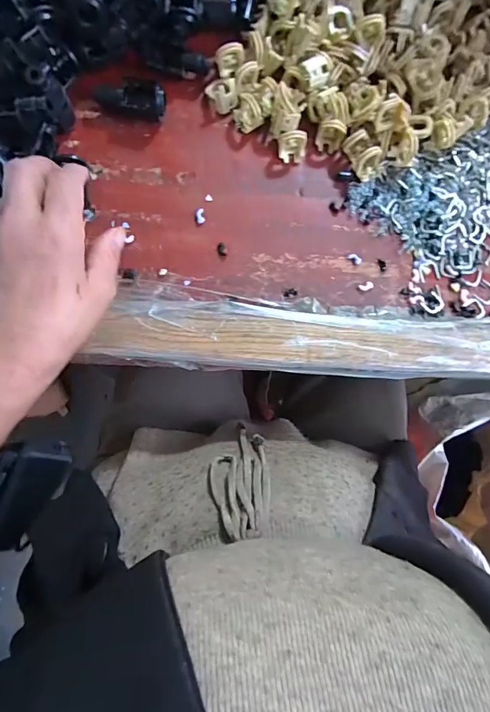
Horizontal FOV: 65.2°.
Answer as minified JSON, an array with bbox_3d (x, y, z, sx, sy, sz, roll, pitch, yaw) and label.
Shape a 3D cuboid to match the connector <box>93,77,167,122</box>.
[{"bbox_3d":[-0.090,-0.205,0.303,0.054,0.024,0.027,7,89,-8],"label":"connector"}]

